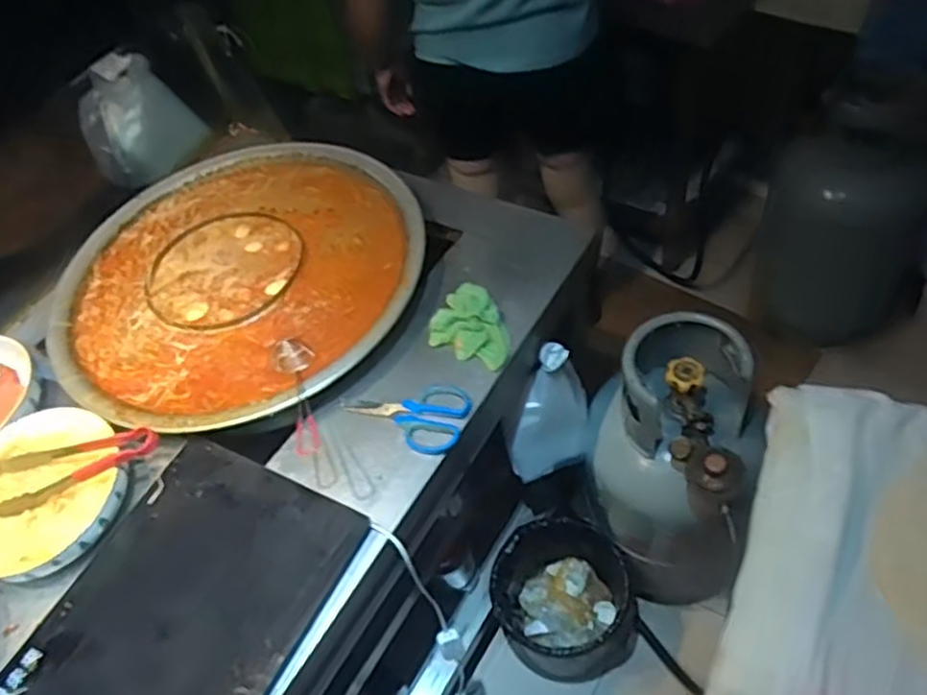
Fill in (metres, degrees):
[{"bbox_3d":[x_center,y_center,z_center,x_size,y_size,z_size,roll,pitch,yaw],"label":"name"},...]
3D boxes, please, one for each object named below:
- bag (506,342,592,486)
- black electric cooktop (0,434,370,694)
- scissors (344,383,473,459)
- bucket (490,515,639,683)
[{"bbox_3d":[0.141,0.113,1.205,0.131,0.238,0.117,5,55,9],"label":"bag"},{"bbox_3d":[-0.328,0.302,0.834,0.292,0.017,0.389,19,59,24],"label":"black electric cooktop"},{"bbox_3d":[-0.079,0.085,0.970,0.165,0.020,0.099,8,55,17],"label":"scissors"},{"bbox_3d":[0.195,0.491,1.436,0.262,0.266,0.260,-6,52,7],"label":"bucket"}]

